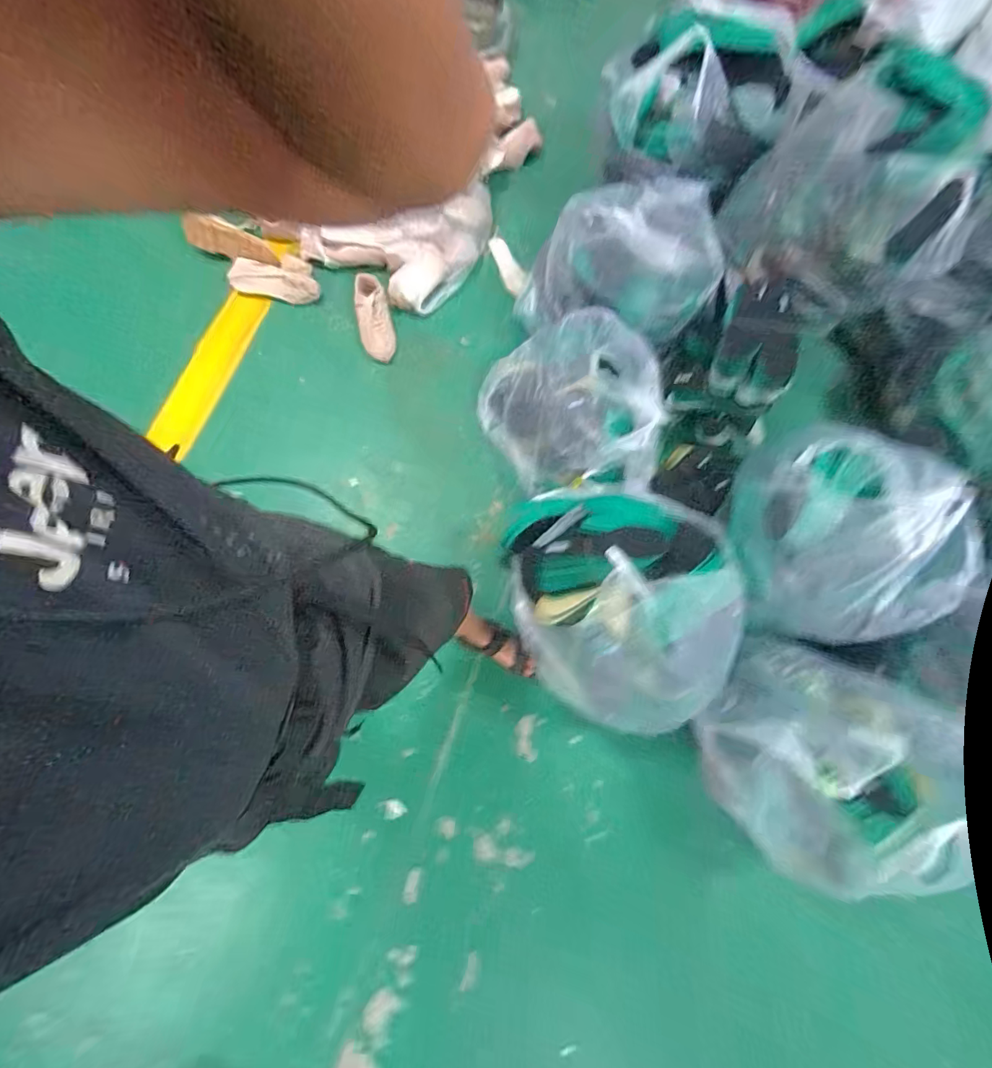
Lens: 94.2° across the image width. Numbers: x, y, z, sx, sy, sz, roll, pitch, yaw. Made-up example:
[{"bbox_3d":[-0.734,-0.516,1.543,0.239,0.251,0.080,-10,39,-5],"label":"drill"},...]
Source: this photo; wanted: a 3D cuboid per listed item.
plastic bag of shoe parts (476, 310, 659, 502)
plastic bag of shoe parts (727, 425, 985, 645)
[{"bbox_3d":[0.208,-0.329,1.251,0.487,0.276,0.500,-2,77,-2],"label":"plastic bag of shoe parts"},{"bbox_3d":[0.760,0.006,1.013,0.381,0.254,0.445,-7,77,-3],"label":"plastic bag of shoe parts"}]

